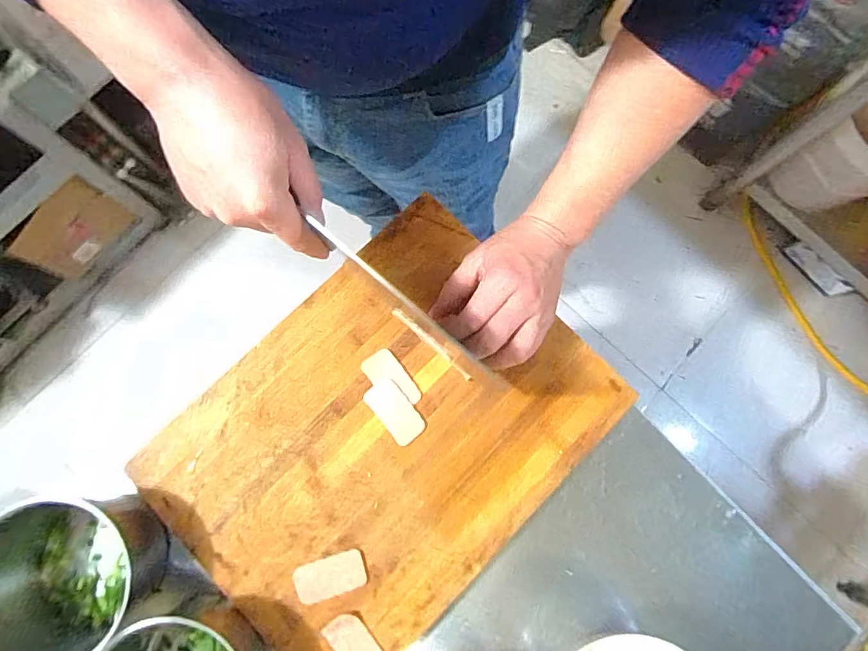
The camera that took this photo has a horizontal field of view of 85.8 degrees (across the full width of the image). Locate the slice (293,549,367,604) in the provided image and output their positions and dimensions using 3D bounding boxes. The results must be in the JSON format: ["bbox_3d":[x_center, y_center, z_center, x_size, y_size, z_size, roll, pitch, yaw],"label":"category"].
[{"bbox_3d":[-0.093,0.225,0.416,0.063,0.004,0.032,-17,81,-4],"label":"slice"}]

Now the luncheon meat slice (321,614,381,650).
[{"bbox_3d":[-0.070,0.282,0.411,0.031,0.006,0.058,-39,83,-7],"label":"luncheon meat slice"}]

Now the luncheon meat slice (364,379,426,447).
[{"bbox_3d":[-0.038,0.082,0.446,0.033,0.004,0.064,-41,83,-8],"label":"luncheon meat slice"}]

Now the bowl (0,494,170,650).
[{"bbox_3d":[-0.312,0.218,0.407,0.133,0.071,0.129,-1,80,-1],"label":"bowl"}]

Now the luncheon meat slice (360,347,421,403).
[{"bbox_3d":[-0.041,0.053,0.451,0.033,0.004,0.061,-37,83,-7],"label":"luncheon meat slice"}]

